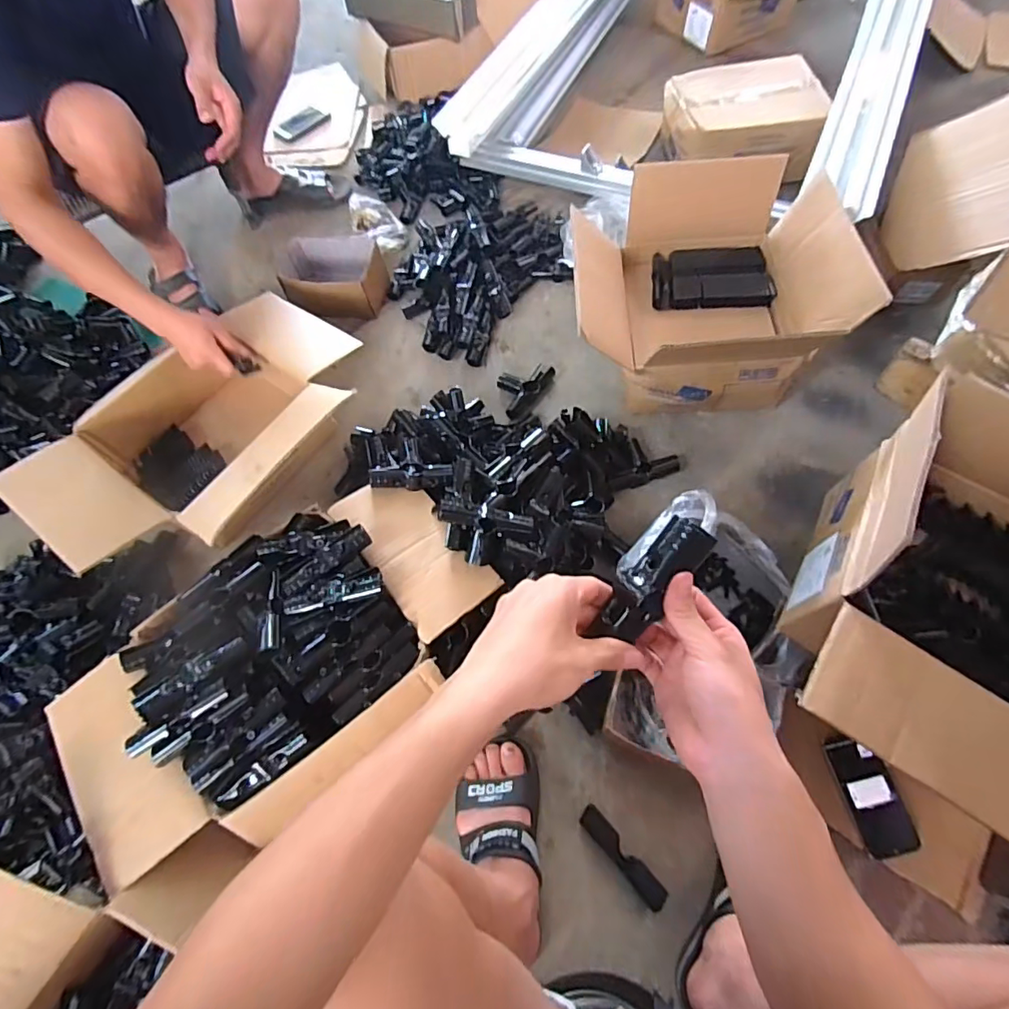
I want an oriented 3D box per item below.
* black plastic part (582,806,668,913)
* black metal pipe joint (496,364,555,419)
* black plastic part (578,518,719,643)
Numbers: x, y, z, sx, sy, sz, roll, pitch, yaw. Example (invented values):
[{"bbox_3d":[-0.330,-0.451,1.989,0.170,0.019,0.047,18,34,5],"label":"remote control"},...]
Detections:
[{"bbox_3d":[0.152,0.451,0.671,0.029,0.020,0.132,-39,68,-14],"label":"black plastic part"},{"bbox_3d":[0.030,-0.230,1.020,0.095,0.048,0.136,22,67,14],"label":"black metal pipe joint"},{"bbox_3d":[0.110,0.060,0.391,0.035,0.018,0.108,39,101,20],"label":"black plastic part"}]

